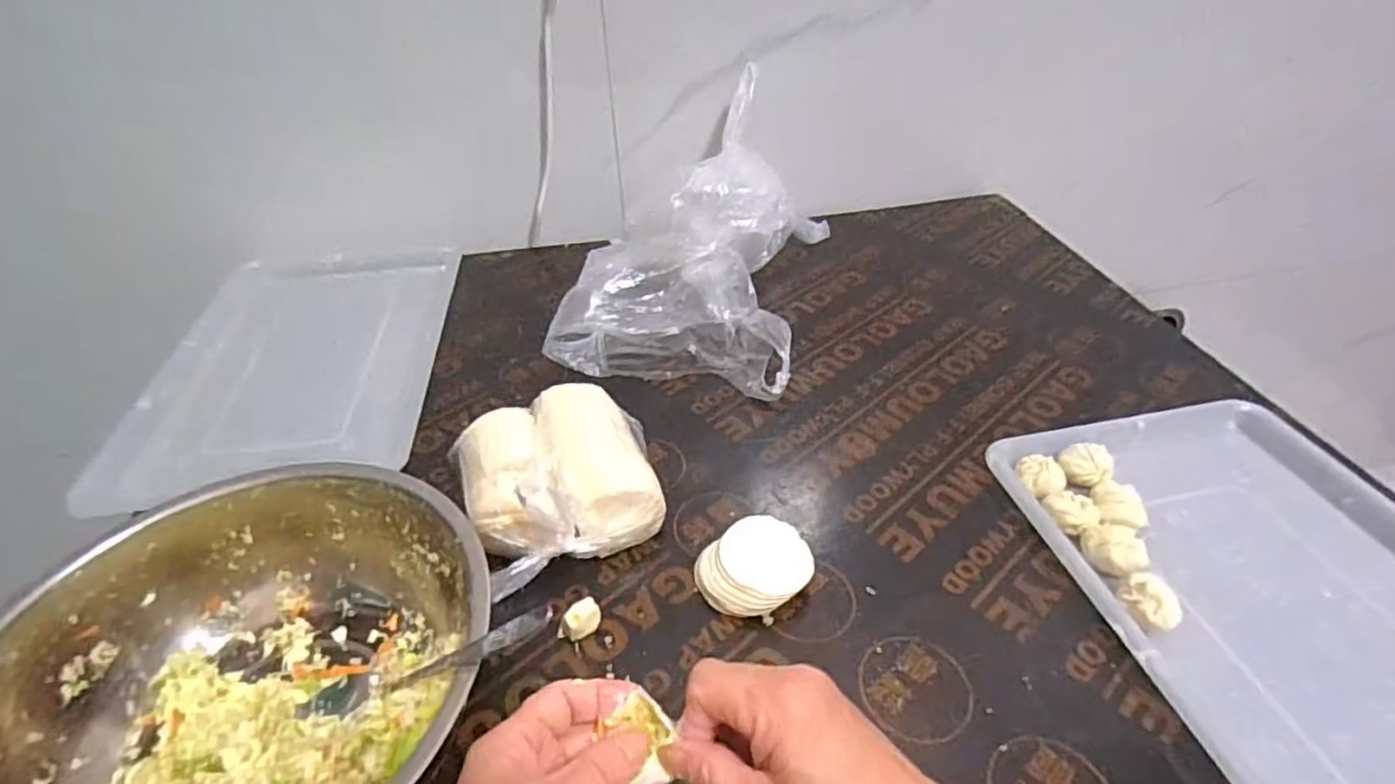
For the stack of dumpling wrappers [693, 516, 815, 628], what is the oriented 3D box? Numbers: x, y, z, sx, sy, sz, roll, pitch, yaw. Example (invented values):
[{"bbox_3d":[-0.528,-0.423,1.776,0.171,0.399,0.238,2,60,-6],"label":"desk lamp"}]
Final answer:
[{"bbox_3d":[0.038,0.116,0.451,0.071,0.028,0.058,-19,42,-19],"label":"stack of dumpling wrappers"}]

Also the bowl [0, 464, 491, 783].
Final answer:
[{"bbox_3d":[-0.231,0.155,0.357,0.244,0.083,0.235,-1,40,1],"label":"bowl"}]

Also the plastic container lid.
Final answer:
[{"bbox_3d":[-0.367,-0.039,0.651,0.240,0.023,0.344,-6,40,-4],"label":"plastic container lid"}]

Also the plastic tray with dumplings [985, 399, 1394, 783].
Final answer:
[{"bbox_3d":[0.375,0.141,0.407,0.247,0.033,0.362,-9,40,-8],"label":"plastic tray with dumplings"}]

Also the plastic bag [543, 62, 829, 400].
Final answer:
[{"bbox_3d":[0.007,-0.154,0.681,0.211,0.156,0.296,9,41,13],"label":"plastic bag"}]

